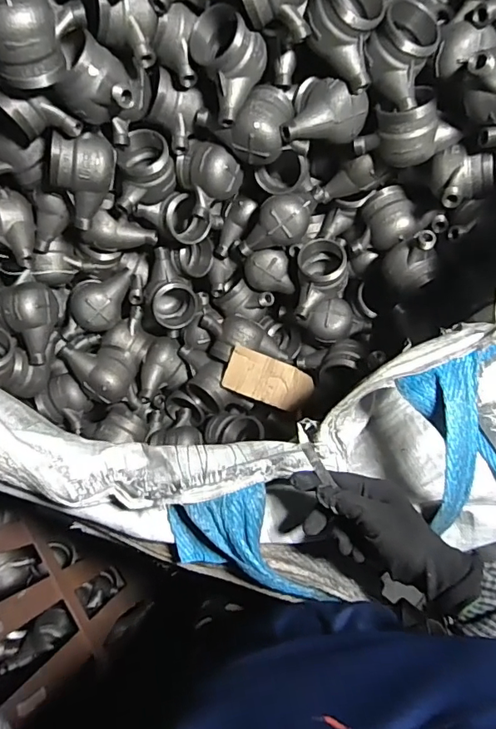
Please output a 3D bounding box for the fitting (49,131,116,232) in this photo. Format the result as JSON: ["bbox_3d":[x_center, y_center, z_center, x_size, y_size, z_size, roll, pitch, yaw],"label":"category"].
[{"bbox_3d":[-0.244,-0.270,0.697,0.090,0.123,0.078,12,44,-33],"label":"fitting"}]

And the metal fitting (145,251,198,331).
[{"bbox_3d":[-0.139,-0.126,0.868,0.083,0.081,0.125,-21,79,-6],"label":"metal fitting"}]

